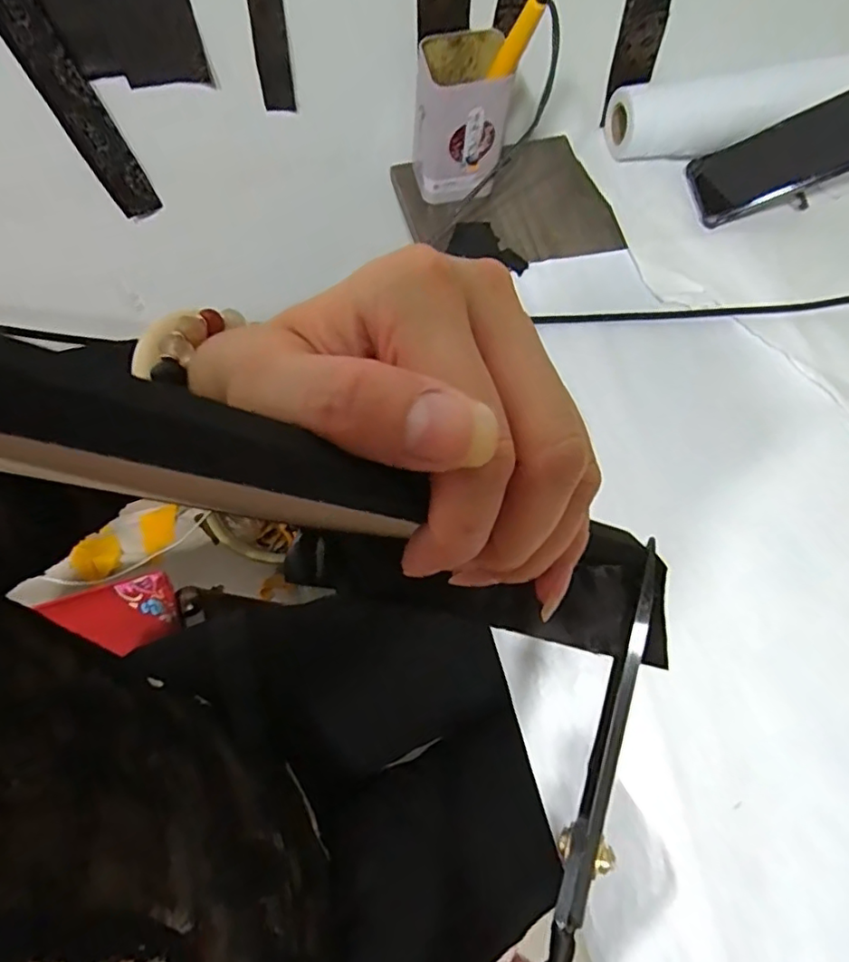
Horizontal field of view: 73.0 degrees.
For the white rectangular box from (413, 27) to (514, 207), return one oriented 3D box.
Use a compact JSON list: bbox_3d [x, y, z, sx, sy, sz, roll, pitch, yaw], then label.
[{"bbox_3d":[0.030,-0.316,0.501,0.082,0.125,0.073,-10,72,-6],"label":"white rectangular box"}]

